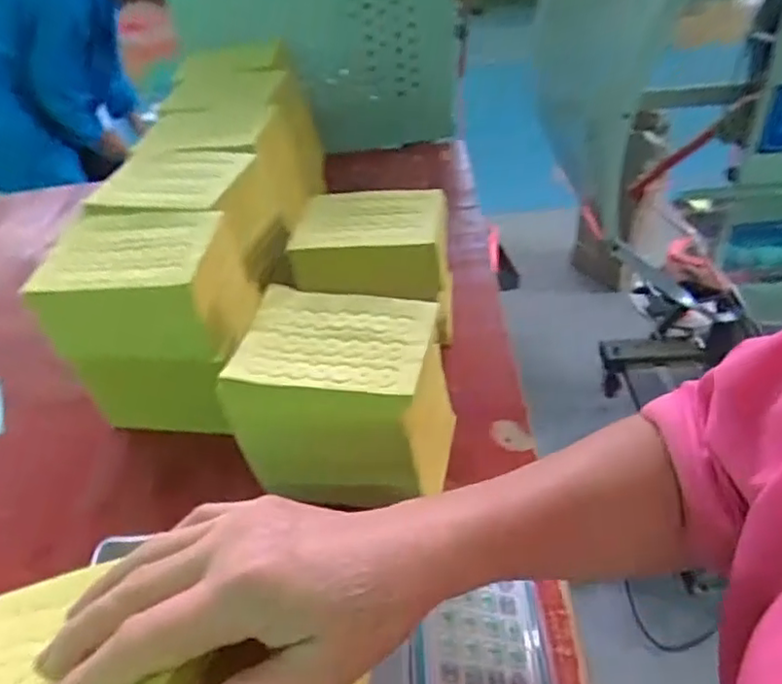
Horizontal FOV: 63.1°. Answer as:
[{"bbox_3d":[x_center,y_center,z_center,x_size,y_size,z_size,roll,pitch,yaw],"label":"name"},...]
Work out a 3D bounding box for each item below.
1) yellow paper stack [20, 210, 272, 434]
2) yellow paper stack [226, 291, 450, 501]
[{"bbox_3d":[-0.234,-0.013,0.665,0.166,0.211,0.128,0,41,7],"label":"yellow paper stack"},{"bbox_3d":[-0.044,0.049,0.574,0.162,0.133,0.124,5,42,12],"label":"yellow paper stack"}]

